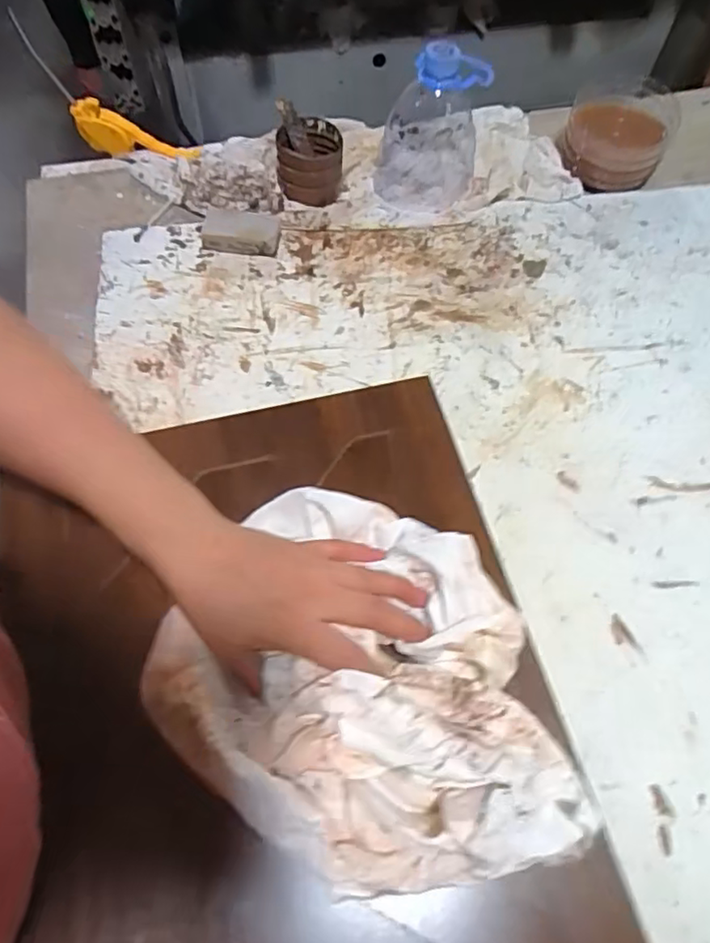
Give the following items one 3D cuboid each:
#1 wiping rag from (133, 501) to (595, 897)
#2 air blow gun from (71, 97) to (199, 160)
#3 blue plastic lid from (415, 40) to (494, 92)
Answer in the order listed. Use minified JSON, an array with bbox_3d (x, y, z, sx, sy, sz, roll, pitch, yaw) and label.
[{"bbox_3d":[0.013,0.120,0.349,0.243,0.056,0.193,37,68,16],"label":"wiping rag"},{"bbox_3d":[-0.231,-0.354,0.648,0.127,0.054,0.026,12,63,-11],"label":"air blow gun"},{"bbox_3d":[0.091,-0.360,0.543,0.071,0.035,0.031,-2,63,-16],"label":"blue plastic lid"}]

